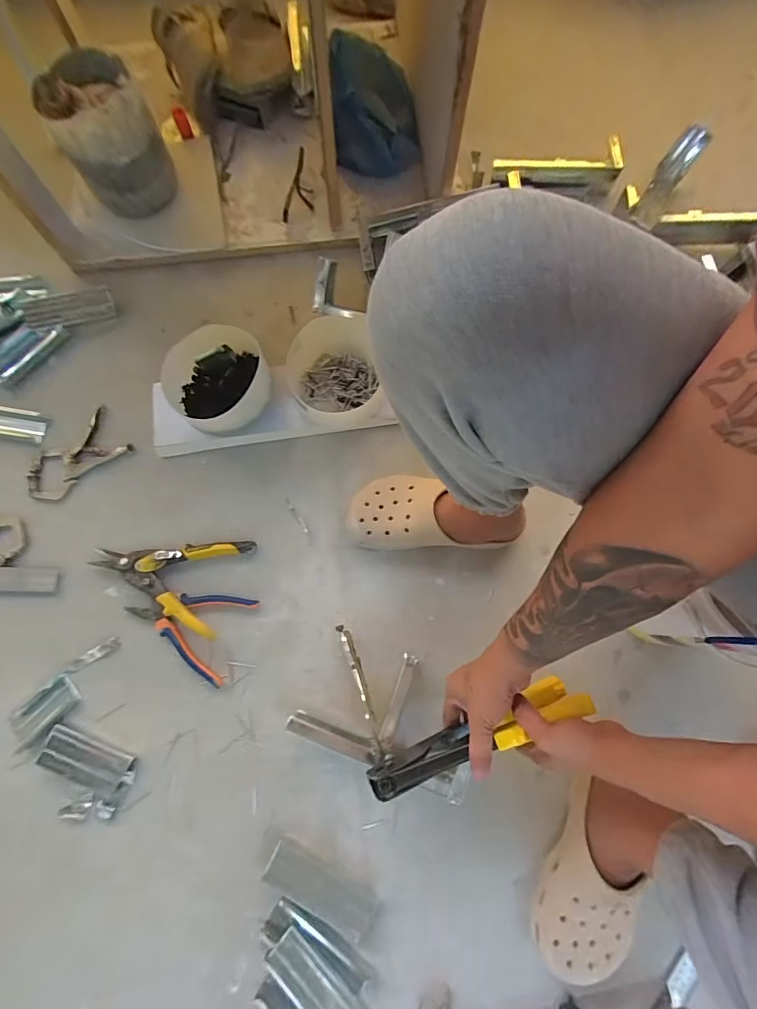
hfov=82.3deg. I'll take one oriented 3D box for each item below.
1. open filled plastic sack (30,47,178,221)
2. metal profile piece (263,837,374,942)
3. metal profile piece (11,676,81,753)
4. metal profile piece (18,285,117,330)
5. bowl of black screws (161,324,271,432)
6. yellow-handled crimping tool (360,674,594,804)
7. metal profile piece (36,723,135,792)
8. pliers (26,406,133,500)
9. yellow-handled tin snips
[{"bbox_3d":[-0.441,-0.597,0.730,0.149,0.171,0.139,-25,78,-7],"label":"open filled plastic sack"},{"bbox_3d":[-0.073,0.481,0.545,0.140,0.015,0.050,29,77,6],"label":"metal profile piece"},{"bbox_3d":[-0.466,0.285,0.600,0.053,0.011,0.092,42,79,9],"label":"metal profile piece"},{"bbox_3d":[-0.542,-0.342,0.758,0.149,0.019,0.060,-17,77,-5],"label":"metal profile piece"},{"bbox_3d":[-0.246,-0.185,0.679,0.159,0.098,0.138,-21,77,-6],"label":"bowl of black screws"},{"bbox_3d":[0.106,0.258,0.478,0.246,0.078,0.030,-24,77,-1],"label":"yellow-handled crimping tool"},{"bbox_3d":[-0.391,0.345,0.582,0.125,0.008,0.050,21,77,4],"label":"metal profile piece"},{"bbox_3d":[-0.488,-0.072,0.693,0.161,0.014,0.097,-43,80,-10],"label":"pliers"},{"bbox_3d":[-0.303,0.123,0.629,0.232,0.025,0.133,-2,76,-1],"label":"yellow-handled tin snips"}]

